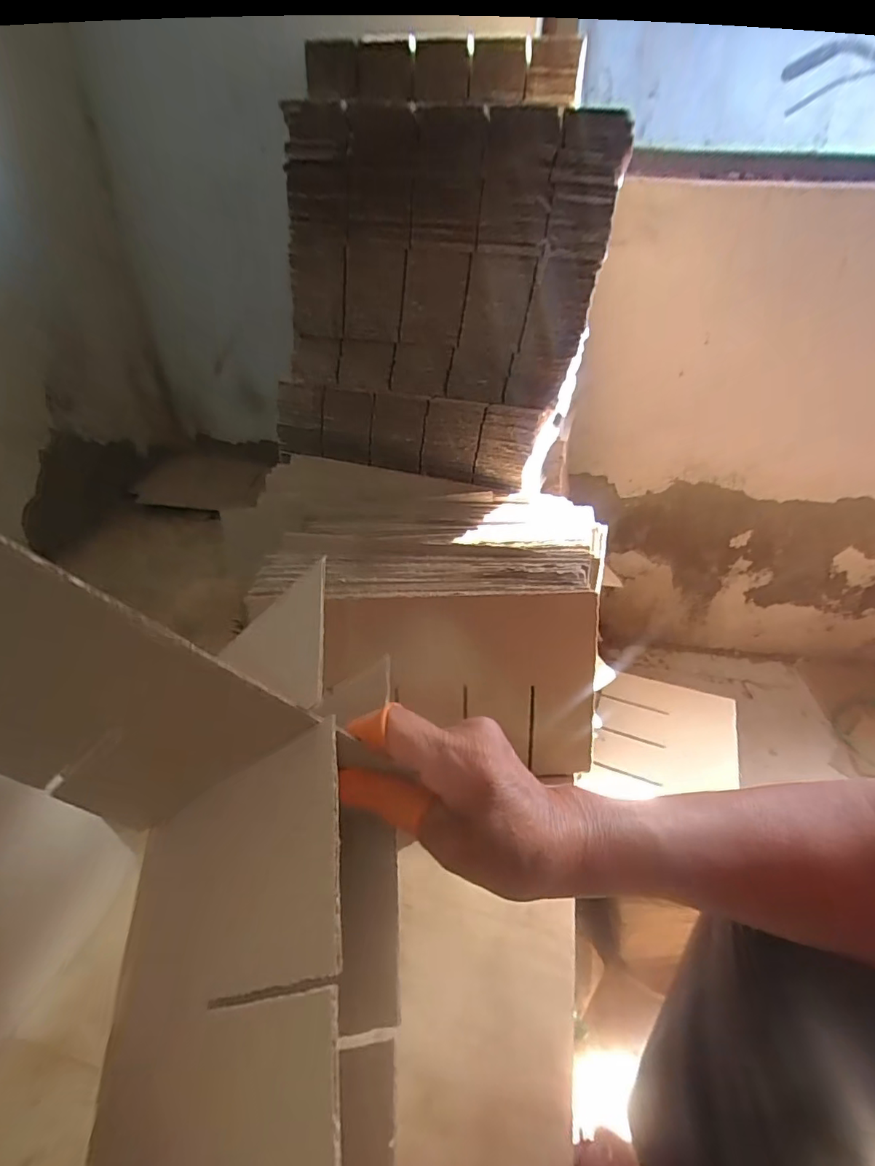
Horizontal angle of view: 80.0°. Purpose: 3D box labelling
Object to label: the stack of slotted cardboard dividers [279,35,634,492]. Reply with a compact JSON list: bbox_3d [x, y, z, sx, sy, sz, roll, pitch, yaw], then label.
[{"bbox_3d":[-0.014,-0.238,0.489,0.302,0.321,0.073,10,37,10],"label":"stack of slotted cardboard dividers"}]

